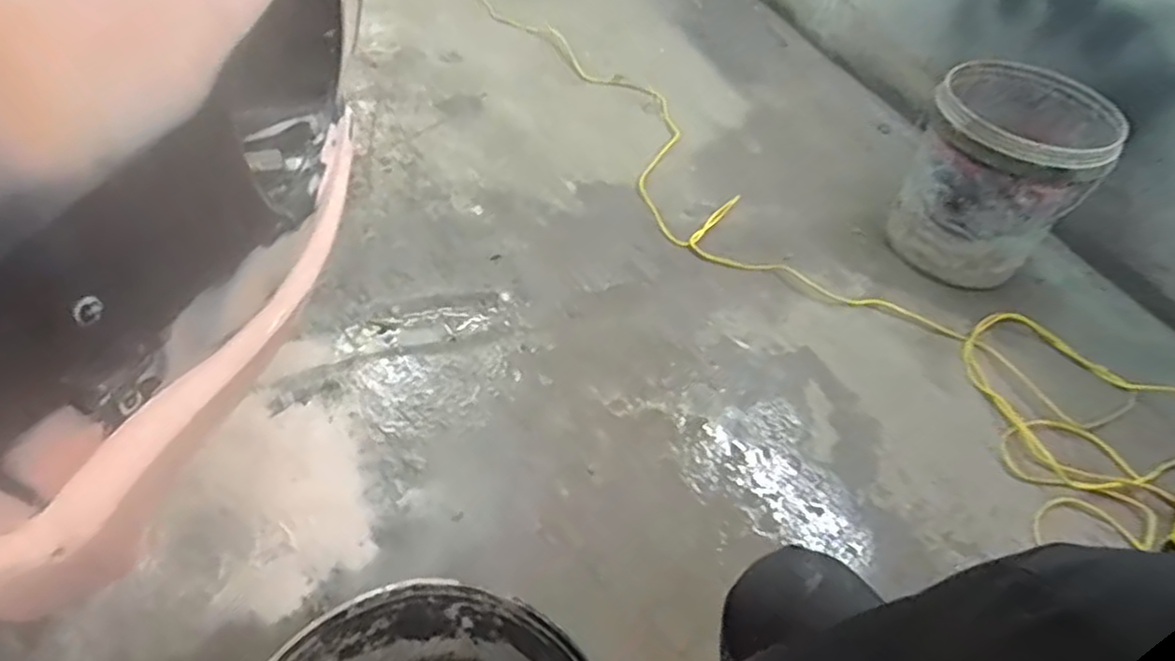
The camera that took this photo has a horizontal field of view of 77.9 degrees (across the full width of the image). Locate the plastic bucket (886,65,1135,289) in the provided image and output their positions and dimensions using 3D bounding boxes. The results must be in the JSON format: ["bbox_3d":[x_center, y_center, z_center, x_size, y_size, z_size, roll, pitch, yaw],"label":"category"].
[{"bbox_3d":[0.720,-0.271,1.309,0.265,0.328,0.265,32,50,19],"label":"plastic bucket"}]

